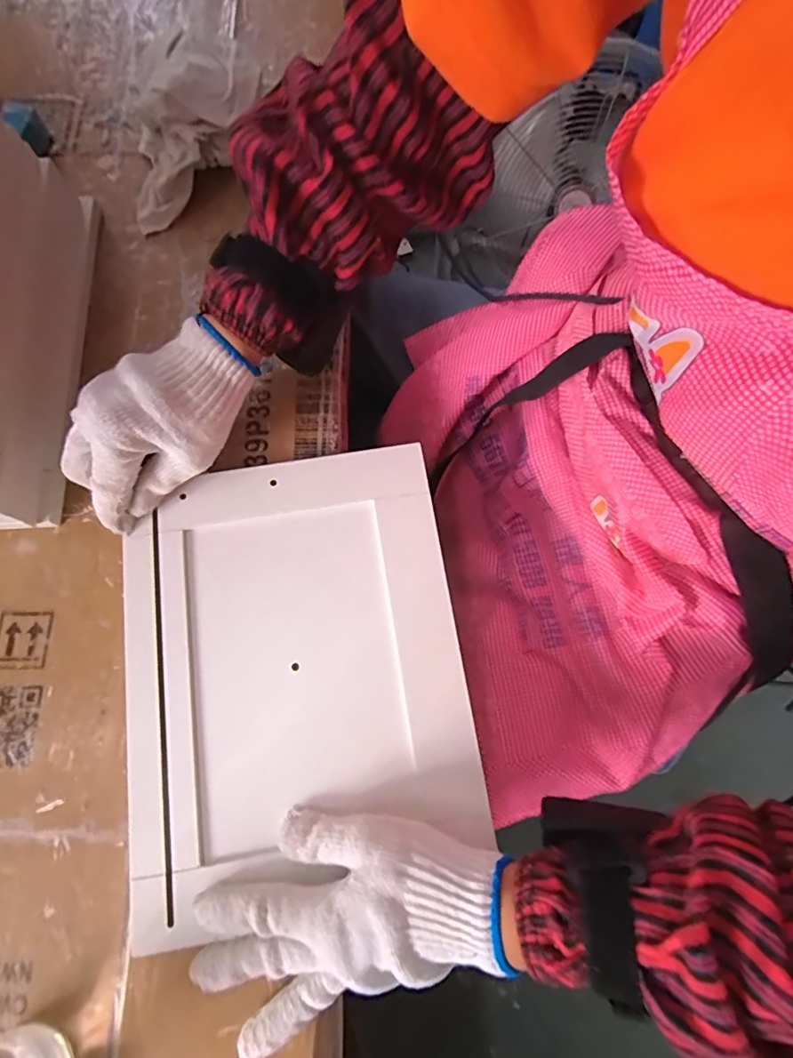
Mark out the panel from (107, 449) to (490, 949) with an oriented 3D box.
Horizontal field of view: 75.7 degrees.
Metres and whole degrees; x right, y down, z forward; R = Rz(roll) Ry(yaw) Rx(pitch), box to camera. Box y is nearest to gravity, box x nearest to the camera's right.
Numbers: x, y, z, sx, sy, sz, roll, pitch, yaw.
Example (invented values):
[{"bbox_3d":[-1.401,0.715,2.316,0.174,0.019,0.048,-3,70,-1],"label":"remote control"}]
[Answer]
[{"bbox_3d":[-0.071,0.082,0.341,0.226,0.015,0.261,-11,73,-4],"label":"panel"}]

